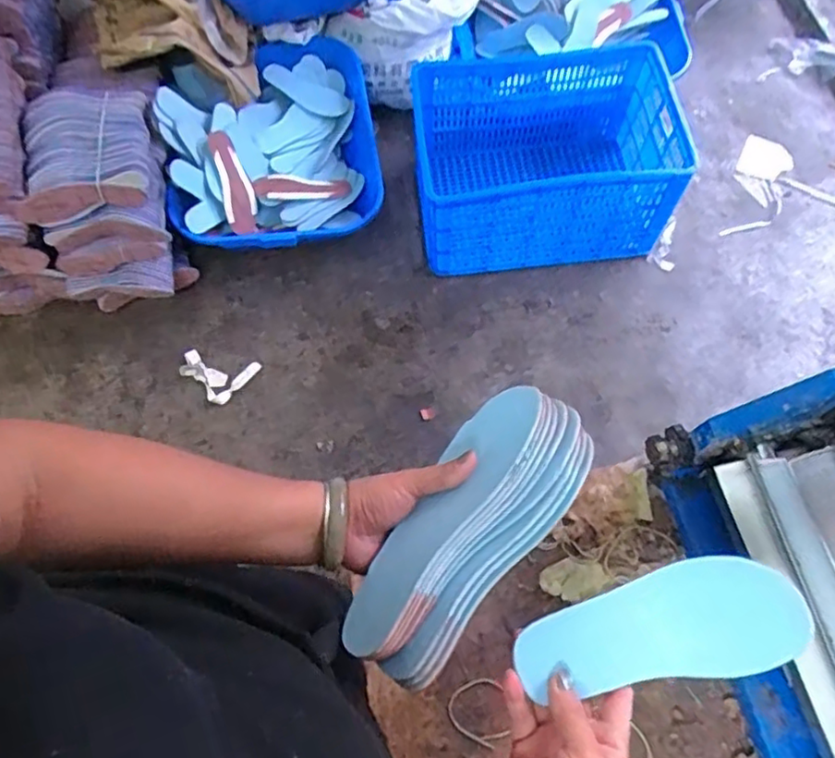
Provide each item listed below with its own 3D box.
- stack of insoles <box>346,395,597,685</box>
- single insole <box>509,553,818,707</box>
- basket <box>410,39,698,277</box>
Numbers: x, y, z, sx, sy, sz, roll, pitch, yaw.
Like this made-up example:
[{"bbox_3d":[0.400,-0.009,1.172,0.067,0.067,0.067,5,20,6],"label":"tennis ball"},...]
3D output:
[{"bbox_3d":[0.035,0.110,0.488,0.065,0.095,0.231,46,76,-27],"label":"stack of insoles"},{"bbox_3d":[0.181,0.183,0.471,0.217,0.009,0.080,-8,67,-8],"label":"single insole"},{"bbox_3d":[0.310,-0.535,1.578,0.592,0.275,0.428,-5,67,-1],"label":"basket"}]

